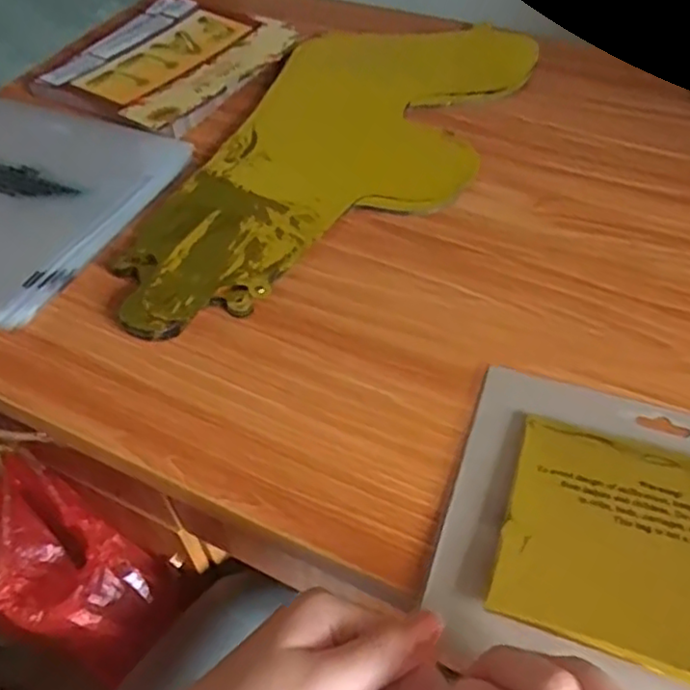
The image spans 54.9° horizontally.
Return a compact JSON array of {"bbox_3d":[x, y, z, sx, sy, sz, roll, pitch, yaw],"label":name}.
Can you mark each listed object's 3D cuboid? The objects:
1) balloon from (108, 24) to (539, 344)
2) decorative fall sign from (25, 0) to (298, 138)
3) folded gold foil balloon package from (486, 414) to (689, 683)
[{"bbox_3d":[-0.005,-0.147,0.511,0.189,0.016,0.408,19,54,17],"label":"balloon"},{"bbox_3d":[-0.163,-0.263,0.612,0.173,0.010,0.193,24,56,21],"label":"decorative fall sign"},{"bbox_3d":[0.138,0.090,0.308,0.120,0.015,0.112,16,53,15],"label":"folded gold foil balloon package"}]

